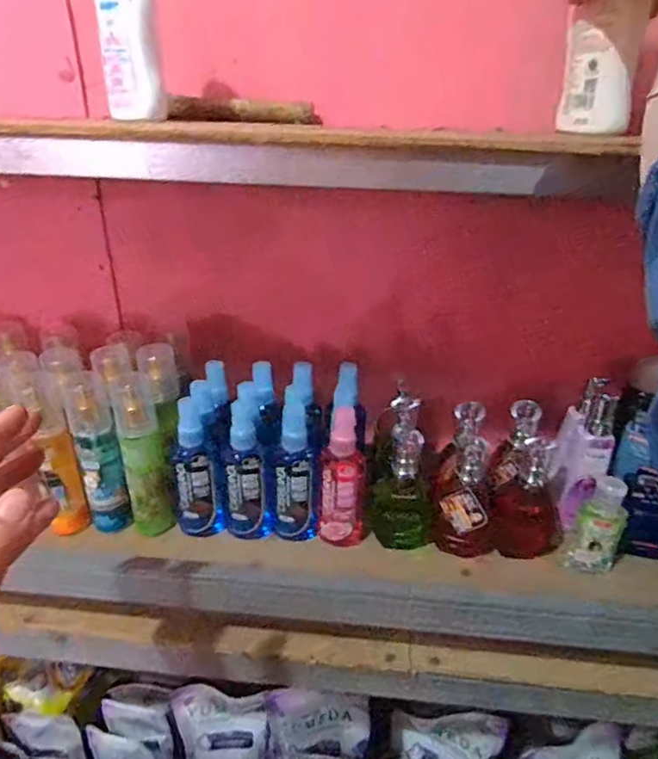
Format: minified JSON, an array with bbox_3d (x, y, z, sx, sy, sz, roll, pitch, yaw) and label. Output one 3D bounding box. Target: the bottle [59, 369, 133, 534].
[{"bbox_3d":[-0.218,0.073,0.510,0.037,0.157,0.039,-14,27,-28],"label":"bottle"}]

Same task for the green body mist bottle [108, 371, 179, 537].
[{"bbox_3d":[-0.177,0.071,0.513,0.044,0.156,0.048,-12,25,-23],"label":"green body mist bottle"}]

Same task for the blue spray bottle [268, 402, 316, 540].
[{"bbox_3d":[-0.034,0.095,0.514,0.041,0.143,0.033,-1,23,-1],"label":"blue spray bottle"}]

